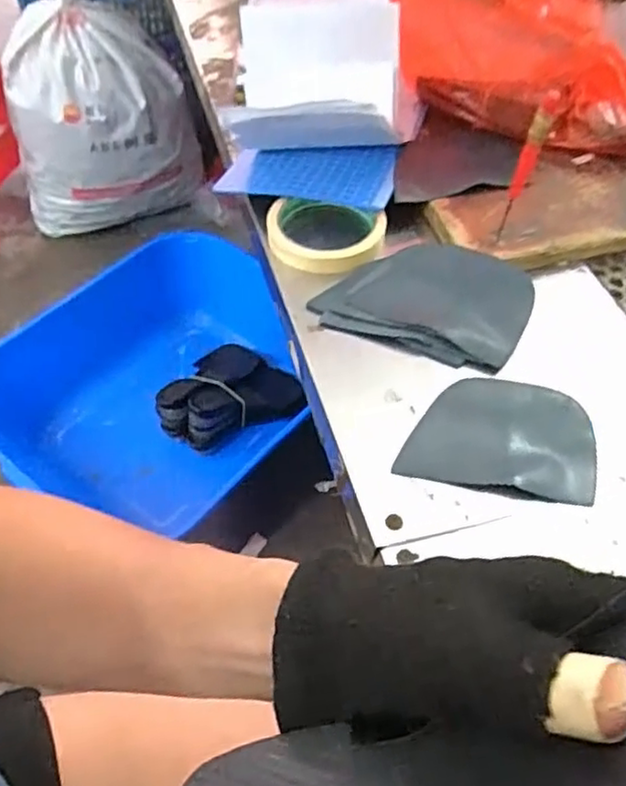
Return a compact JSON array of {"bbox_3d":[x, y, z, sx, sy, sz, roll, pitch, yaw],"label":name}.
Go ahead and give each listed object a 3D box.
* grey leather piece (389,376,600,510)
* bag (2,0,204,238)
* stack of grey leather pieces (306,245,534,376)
[{"bbox_3d":[0.117,0.024,0.417,0.116,0.015,0.080,8,53,5],"label":"grey leather piece"},{"bbox_3d":[-0.490,-0.607,1.507,0.410,0.498,0.213,-17,55,-14],"label":"bag"},{"bbox_3d":[0.082,-0.071,0.483,0.144,0.021,0.097,17,54,12],"label":"stack of grey leather pieces"}]

